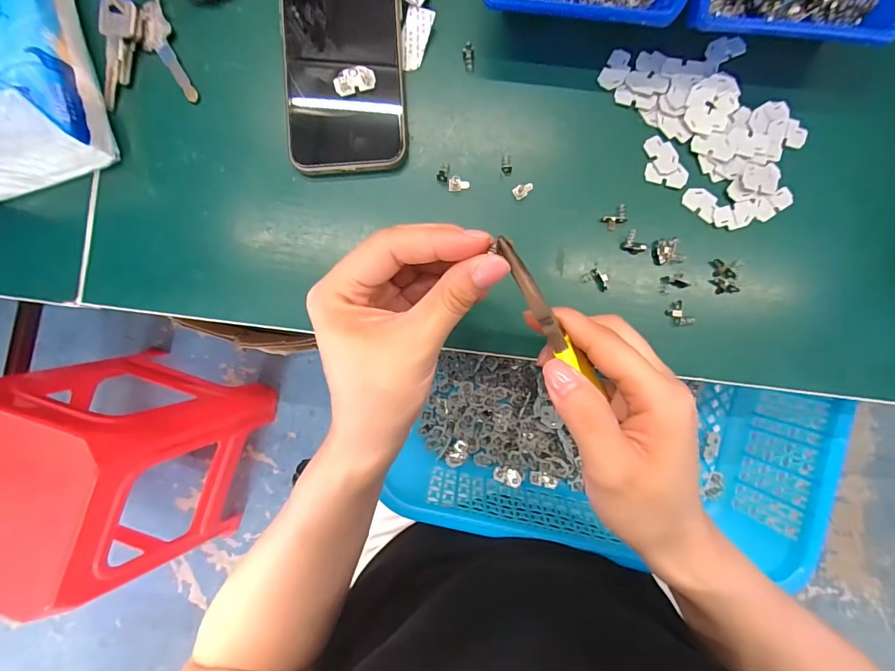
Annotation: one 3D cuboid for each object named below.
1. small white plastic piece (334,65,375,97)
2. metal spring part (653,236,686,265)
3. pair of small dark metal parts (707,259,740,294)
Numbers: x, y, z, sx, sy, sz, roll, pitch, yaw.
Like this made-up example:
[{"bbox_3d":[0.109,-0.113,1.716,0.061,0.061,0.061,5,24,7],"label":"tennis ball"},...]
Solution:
[{"bbox_3d":[-0.061,-0.168,0.285,0.026,0.007,0.015,-21,88,3],"label":"small white plastic piece"},{"bbox_3d":[0.143,-0.055,0.282,0.020,0.005,0.016,-8,89,3],"label":"metal spring part"},{"bbox_3d":[0.178,-0.038,0.282,0.014,0.006,0.022,-7,89,3],"label":"pair of small dark metal parts"}]

